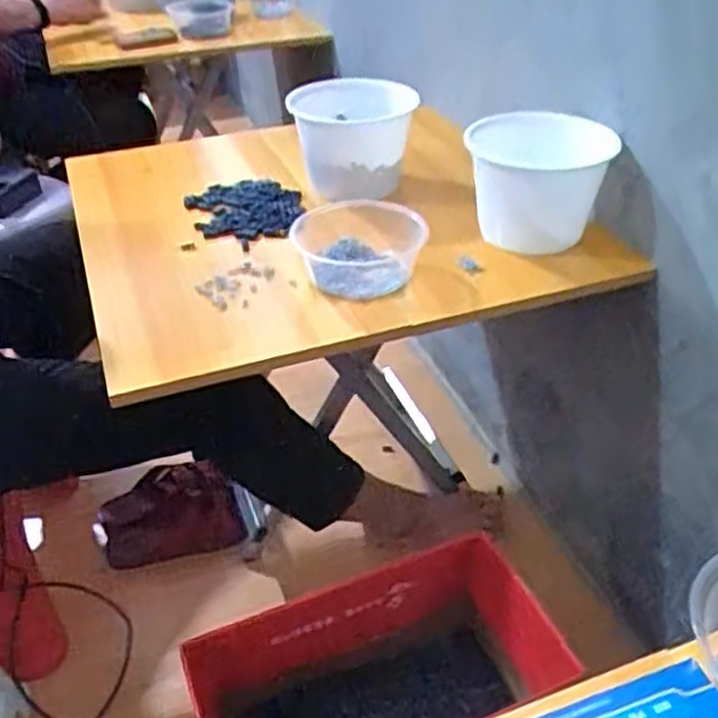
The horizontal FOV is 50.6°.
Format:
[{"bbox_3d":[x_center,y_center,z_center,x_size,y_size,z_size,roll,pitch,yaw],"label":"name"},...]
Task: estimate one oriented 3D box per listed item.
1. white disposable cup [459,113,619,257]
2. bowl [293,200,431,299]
[{"bbox_3d":[0.199,-0.190,0.853,0.157,0.142,0.127,7,39,11],"label":"white disposable cup"},{"bbox_3d":[0.002,-0.128,0.857,0.140,0.077,0.139,-1,38,1],"label":"bowl"}]

